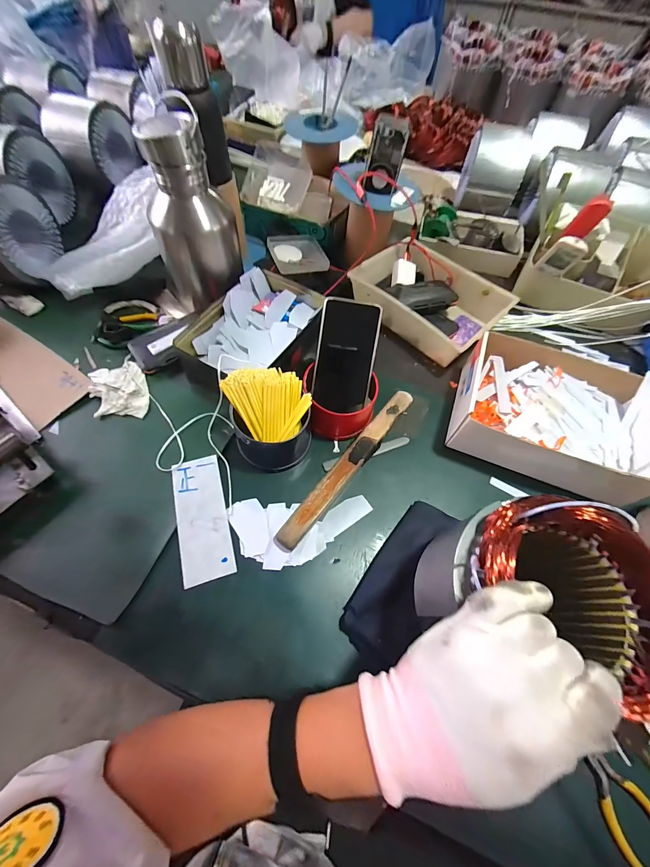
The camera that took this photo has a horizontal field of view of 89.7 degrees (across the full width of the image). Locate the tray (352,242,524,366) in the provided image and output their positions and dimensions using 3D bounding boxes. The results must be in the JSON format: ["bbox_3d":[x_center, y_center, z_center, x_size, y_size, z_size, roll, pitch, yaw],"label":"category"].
[{"bbox_3d":[0.176,-0.234,0.576,0.246,0.063,0.178,42,68,18],"label":"tray"}]

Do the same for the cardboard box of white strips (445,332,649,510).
[{"bbox_3d":[0.319,-0.027,0.459,0.256,0.074,0.195,23,63,10],"label":"cardboard box of white strips"}]

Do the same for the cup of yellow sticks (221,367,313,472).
[{"bbox_3d":[-0.067,-0.016,0.416,0.095,0.088,0.106,-15,63,-10],"label":"cup of yellow sticks"}]

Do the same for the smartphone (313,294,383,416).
[{"bbox_3d":[0.028,-0.102,0.444,0.077,0.145,0.010,9,17,-2],"label":"smartphone"}]

